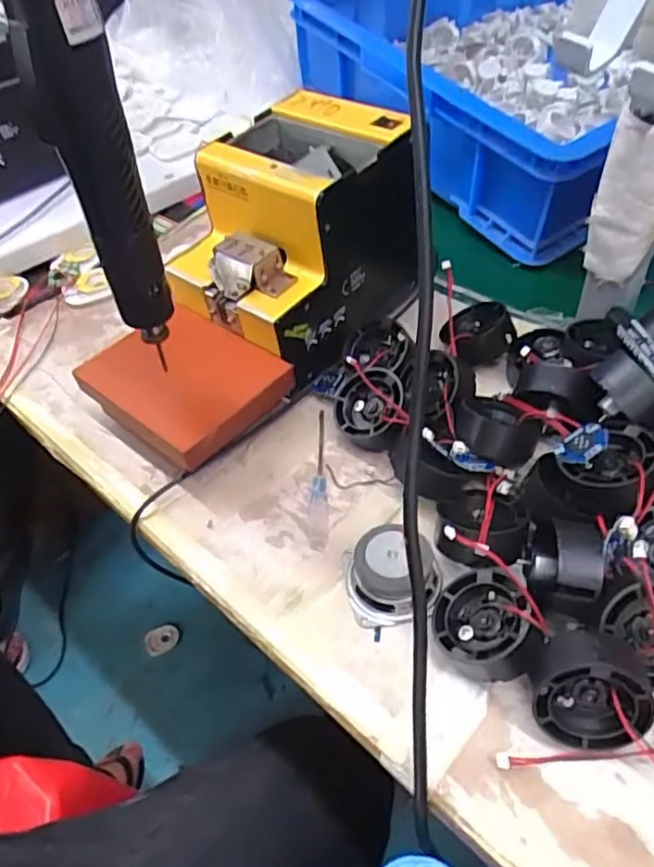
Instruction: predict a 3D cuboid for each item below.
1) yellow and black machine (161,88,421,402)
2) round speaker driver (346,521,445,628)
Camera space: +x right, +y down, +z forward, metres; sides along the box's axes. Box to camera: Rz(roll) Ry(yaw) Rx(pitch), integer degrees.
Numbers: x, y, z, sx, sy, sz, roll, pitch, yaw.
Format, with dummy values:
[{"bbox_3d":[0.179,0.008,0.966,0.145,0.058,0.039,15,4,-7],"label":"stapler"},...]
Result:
[{"bbox_3d":[-0.019,-0.149,0.513,0.148,0.145,0.177,27,57,28],"label":"yellow and black machine"},{"bbox_3d":[0.038,0.081,0.375,0.054,0.029,0.049,-8,48,0],"label":"round speaker driver"}]

